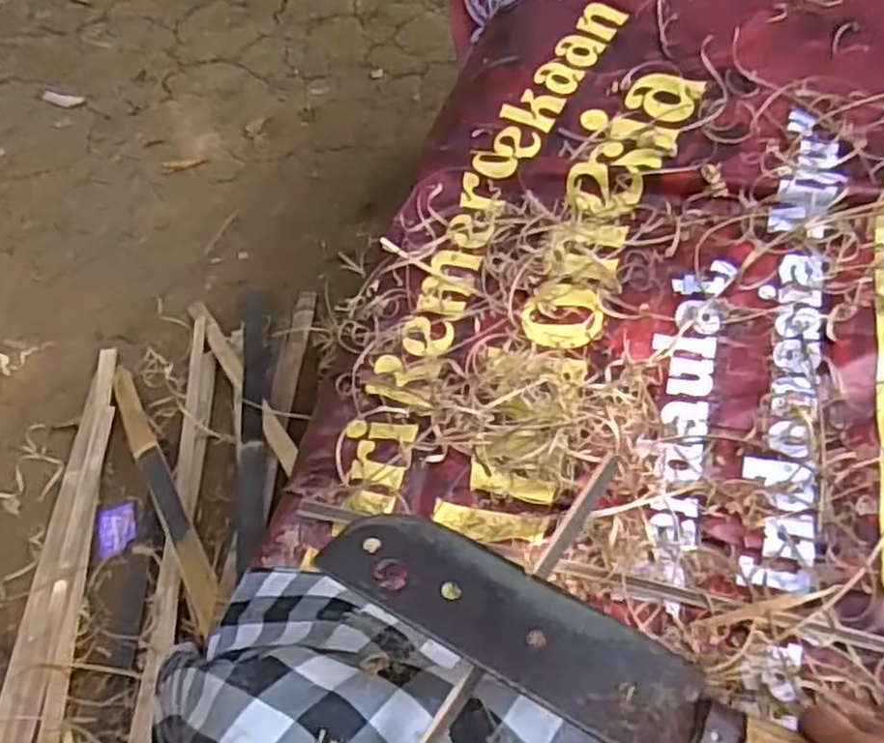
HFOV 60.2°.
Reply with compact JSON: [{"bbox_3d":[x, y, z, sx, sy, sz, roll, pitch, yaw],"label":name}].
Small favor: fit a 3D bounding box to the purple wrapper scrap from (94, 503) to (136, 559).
[{"bbox_3d":[-0.513,0.252,1.205,0.058,0.016,0.076,-14,59,-4],"label":"purple wrapper scrap"}]

